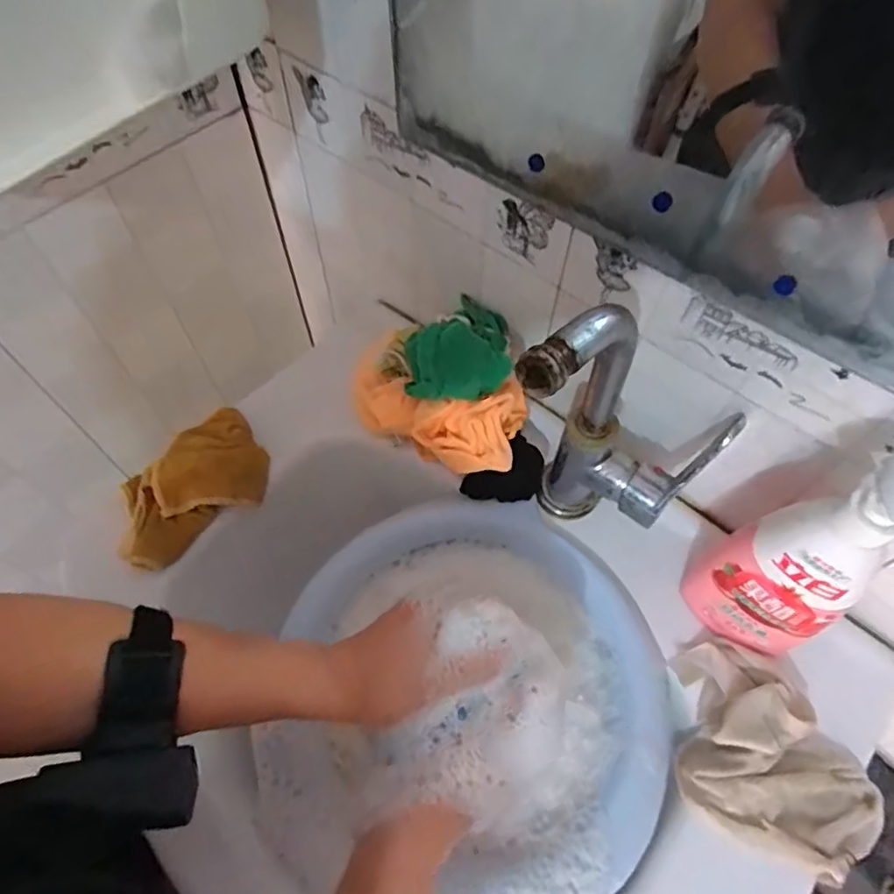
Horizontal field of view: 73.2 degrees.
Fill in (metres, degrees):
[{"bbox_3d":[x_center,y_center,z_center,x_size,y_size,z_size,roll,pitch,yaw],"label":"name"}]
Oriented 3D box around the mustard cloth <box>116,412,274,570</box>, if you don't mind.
[{"bbox_3d":[-0.222,0.032,0.521,0.138,0.036,0.090,-37,67,-20],"label":"mustard cloth"}]

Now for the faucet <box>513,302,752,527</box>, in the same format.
[{"bbox_3d":[0.104,0.014,0.406,0.096,0.249,0.097,32,64,17],"label":"faucet"}]

